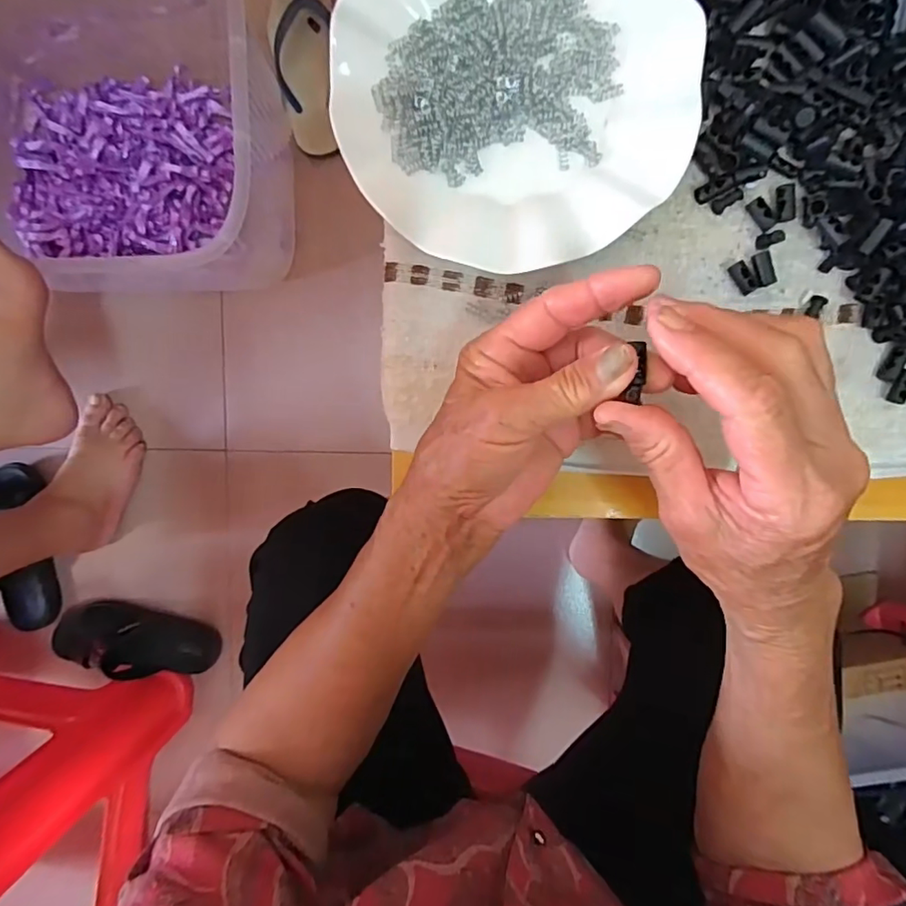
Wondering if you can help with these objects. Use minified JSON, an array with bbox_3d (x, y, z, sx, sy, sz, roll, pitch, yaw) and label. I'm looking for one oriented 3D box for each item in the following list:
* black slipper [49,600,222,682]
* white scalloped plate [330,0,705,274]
[{"bbox_3d":[-0.499,0.286,0.837,0.224,0.069,0.112,14,96,-12],"label":"black slipper"},{"bbox_3d":[0.032,-0.189,0.282,0.177,0.019,0.176,0,96,2],"label":"white scalloped plate"}]

